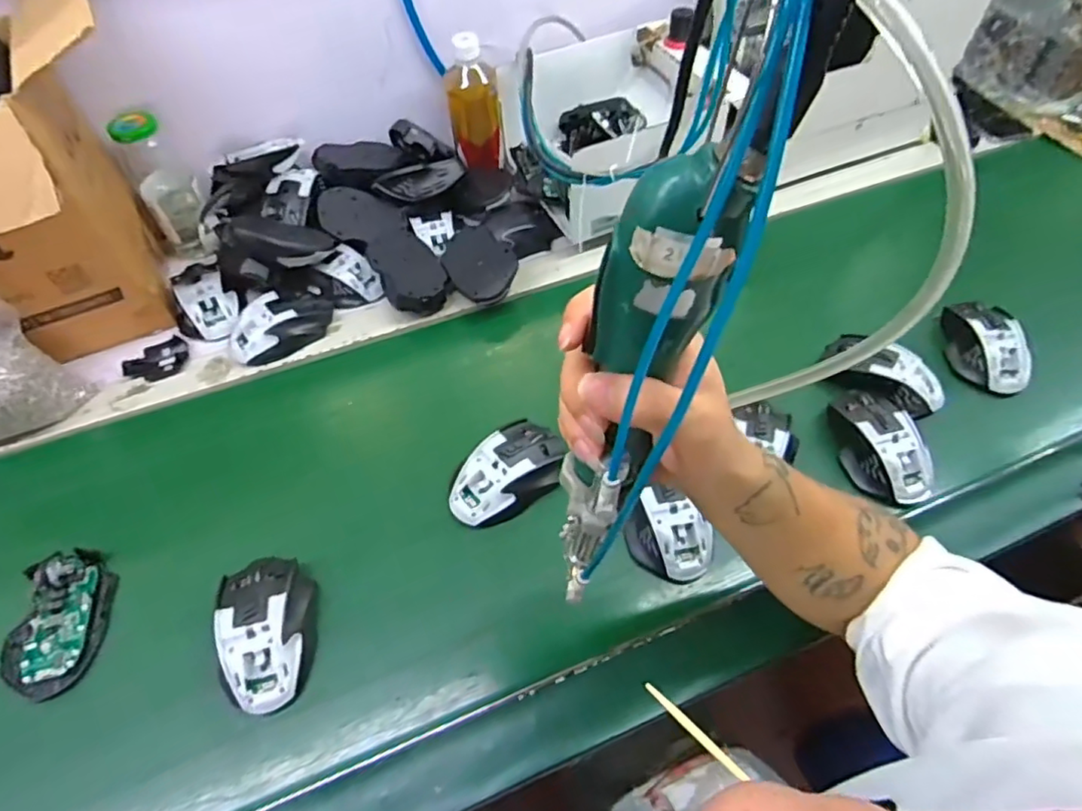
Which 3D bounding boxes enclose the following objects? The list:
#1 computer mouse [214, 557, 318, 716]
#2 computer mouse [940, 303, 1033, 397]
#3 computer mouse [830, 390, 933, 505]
[{"bbox_3d":[-0.219,0.177,0.474,0.076,0.036,0.119,-12,55,-8],"label":"computer mouse"},{"bbox_3d":[0.478,-0.068,0.646,0.063,0.040,0.111,4,54,4],"label":"computer mouse"},{"bbox_3d":[0.319,0.035,0.567,0.060,0.035,0.110,-10,55,-6],"label":"computer mouse"}]

